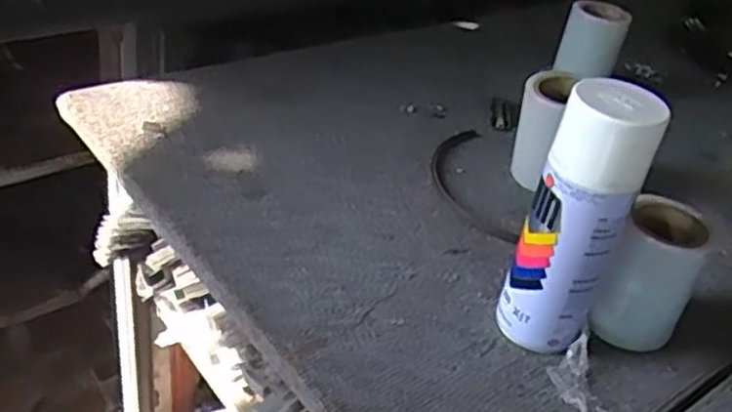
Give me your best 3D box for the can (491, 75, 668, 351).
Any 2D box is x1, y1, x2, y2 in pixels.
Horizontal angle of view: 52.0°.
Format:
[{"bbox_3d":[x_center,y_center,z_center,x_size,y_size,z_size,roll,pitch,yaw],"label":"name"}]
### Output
[{"bbox_3d":[0.149,0.014,0.538,0.067,0.202,0.058,21,36,16],"label":"can"}]

